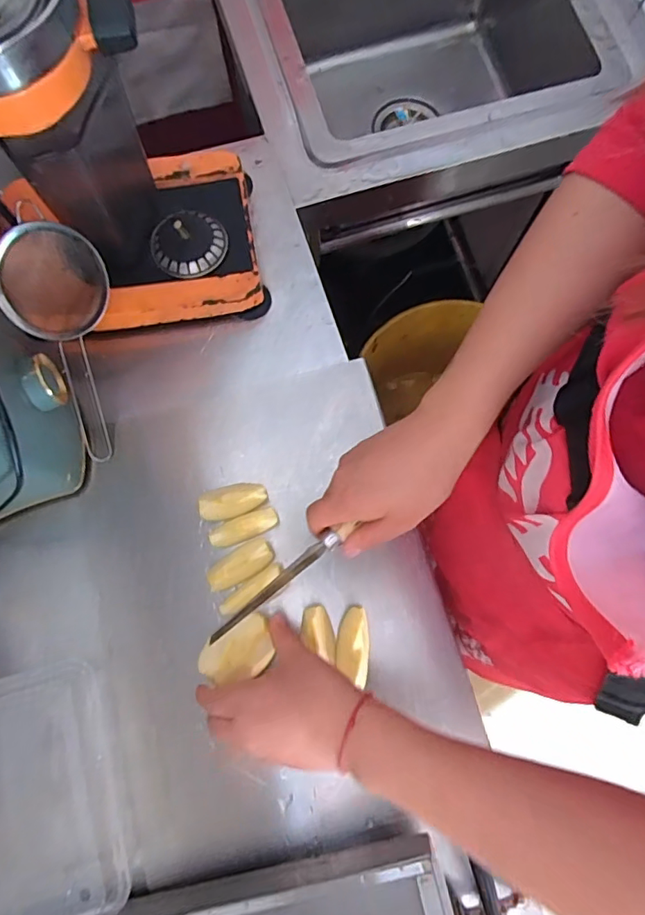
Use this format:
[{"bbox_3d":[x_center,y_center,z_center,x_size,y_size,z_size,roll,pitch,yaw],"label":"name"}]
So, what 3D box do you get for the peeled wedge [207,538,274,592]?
[{"bbox_3d":[-0.073,0.094,0.446,0.060,0.029,0.027,-27,77,-7],"label":"peeled wedge"}]

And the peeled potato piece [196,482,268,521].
[{"bbox_3d":[-0.081,0.037,0.457,0.059,0.030,0.031,-11,76,-4],"label":"peeled potato piece"}]

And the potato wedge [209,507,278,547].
[{"bbox_3d":[-0.070,0.063,0.453,0.059,0.029,0.023,-17,76,-5],"label":"potato wedge"}]

